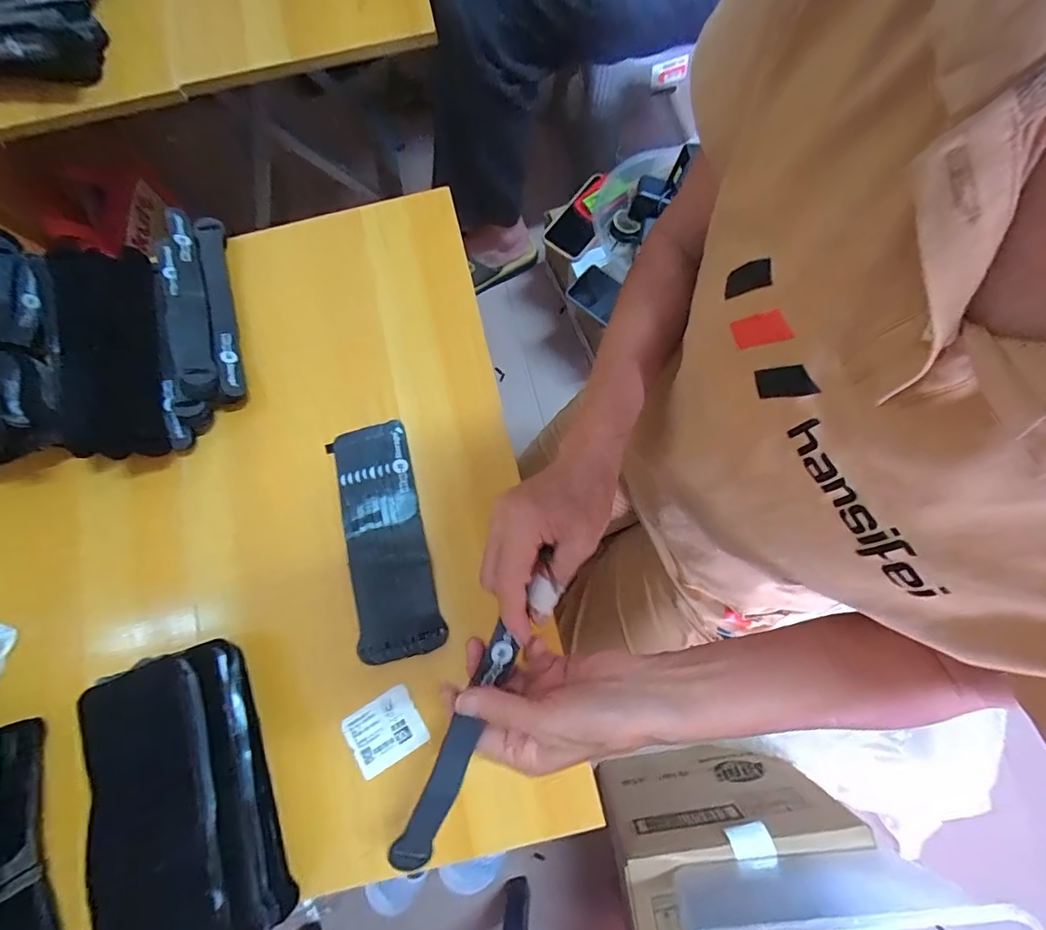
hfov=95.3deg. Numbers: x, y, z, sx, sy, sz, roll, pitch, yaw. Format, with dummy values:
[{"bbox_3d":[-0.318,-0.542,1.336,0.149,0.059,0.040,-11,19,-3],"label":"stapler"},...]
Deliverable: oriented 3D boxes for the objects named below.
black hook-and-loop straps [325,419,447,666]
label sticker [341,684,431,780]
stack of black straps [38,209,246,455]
[{"bbox_3d":[-0.119,0.061,0.411,0.067,0.013,0.198,-15,77,-2],"label":"black hook-and-loop straps"},{"bbox_3d":[-0.111,0.213,0.383,0.058,0.004,0.049,-31,78,-5],"label":"label sticker"},{"bbox_3d":[-0.350,-0.123,0.433,0.162,0.072,0.221,-14,77,-2],"label":"stack of black straps"}]

